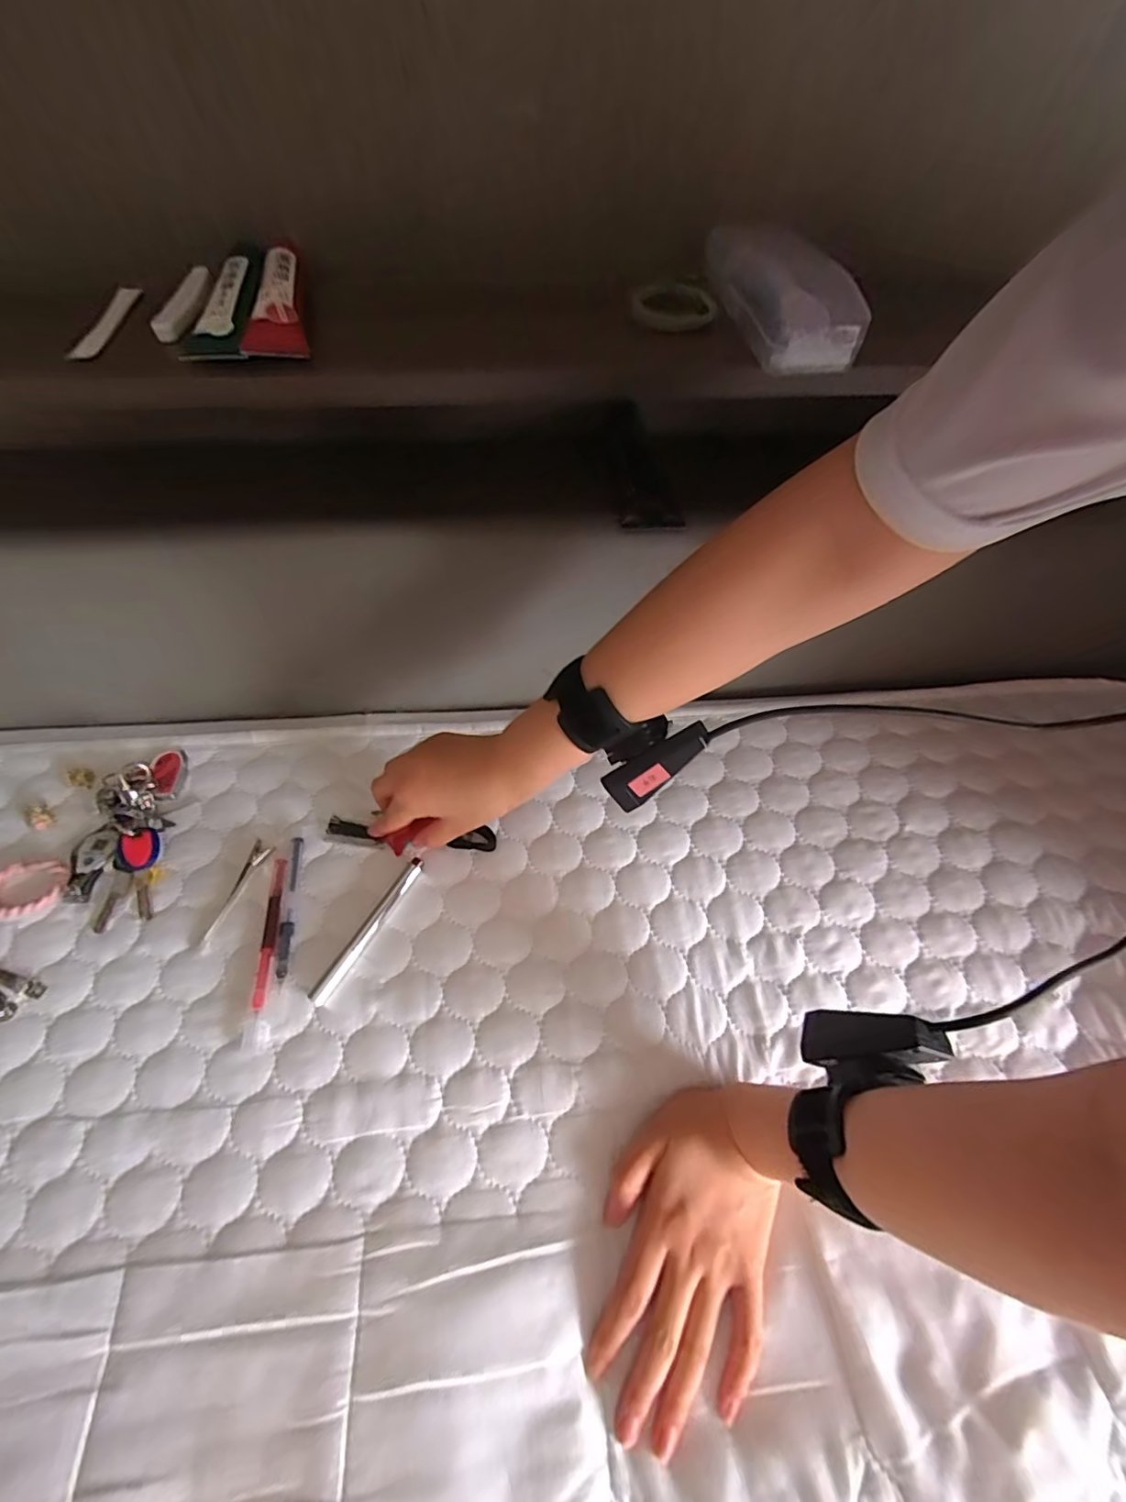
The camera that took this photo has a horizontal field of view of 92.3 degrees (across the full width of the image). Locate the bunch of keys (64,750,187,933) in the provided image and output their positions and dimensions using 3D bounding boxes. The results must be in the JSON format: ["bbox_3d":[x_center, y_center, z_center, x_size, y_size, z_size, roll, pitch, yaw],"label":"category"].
[{"bbox_3d":[-0.349,0.063,0.428,0.066,0.020,0.139,-8,60,-6],"label":"bunch of keys"}]

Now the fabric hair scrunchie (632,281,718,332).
[{"bbox_3d":[0.067,-0.271,0.327,0.049,0.009,0.047,6,58,1],"label":"fabric hair scrunchie"}]

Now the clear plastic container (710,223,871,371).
[{"bbox_3d":[0.127,-0.279,0.322,0.053,0.031,0.149,-3,58,-4],"label":"clear plastic container"}]

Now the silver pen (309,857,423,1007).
[{"bbox_3d":[-0.143,0.130,0.400,0.012,0.009,0.116,27,62,14],"label":"silver pen"}]

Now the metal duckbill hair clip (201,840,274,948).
[{"bbox_3d":[-0.248,0.109,0.411,0.015,0.006,0.082,15,60,8],"label":"metal duckbill hair clip"}]

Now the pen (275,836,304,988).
[{"bbox_3d":[-0.206,0.117,0.408,0.009,0.011,0.106,-6,60,-5],"label":"pen"}]

